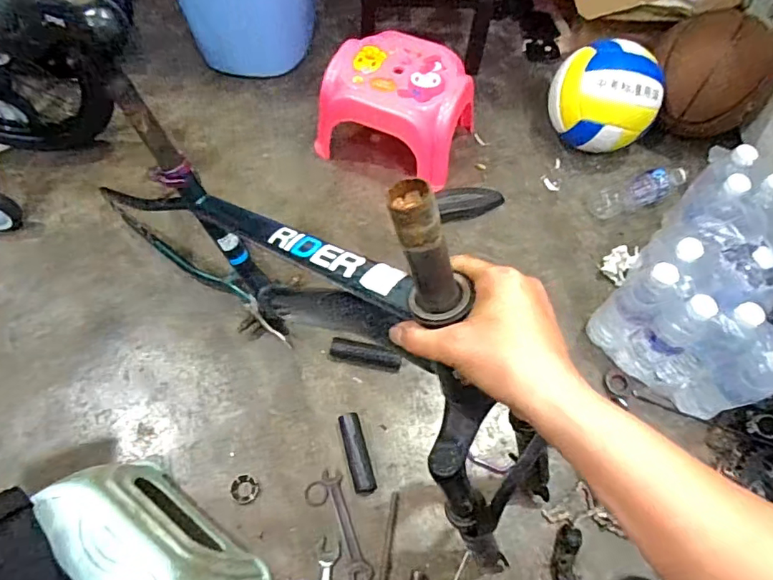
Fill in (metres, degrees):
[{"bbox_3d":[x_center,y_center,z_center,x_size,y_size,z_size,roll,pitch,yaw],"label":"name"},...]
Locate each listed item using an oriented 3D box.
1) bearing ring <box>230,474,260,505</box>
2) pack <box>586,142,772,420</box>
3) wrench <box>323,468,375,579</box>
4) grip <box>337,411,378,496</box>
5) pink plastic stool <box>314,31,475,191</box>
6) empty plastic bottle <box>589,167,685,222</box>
[{"bbox_3d":[-0.210,0.296,0.761,0.041,0.006,0.042,0,62,-1],"label":"bearing ring"},{"bbox_3d":[0.540,-0.022,0.824,0.226,0.220,0.353,38,68,17],"label":"pack"},{"bbox_3d":[-0.059,0.340,0.744,0.034,0.006,0.158,-18,64,-10],"label":"wrench"},{"bbox_3d":[-0.044,0.247,0.780,0.032,0.032,0.117,-14,63,-8],"label":"grip"},{"bbox_3d":[0.026,-0.357,1.018,0.278,0.176,0.213,22,64,11],"label":"pink plastic stool"},{"bbox_3d":[0.502,-0.203,1.010,0.208,0.057,0.069,-15,63,-9],"label":"empty plastic bottle"}]

